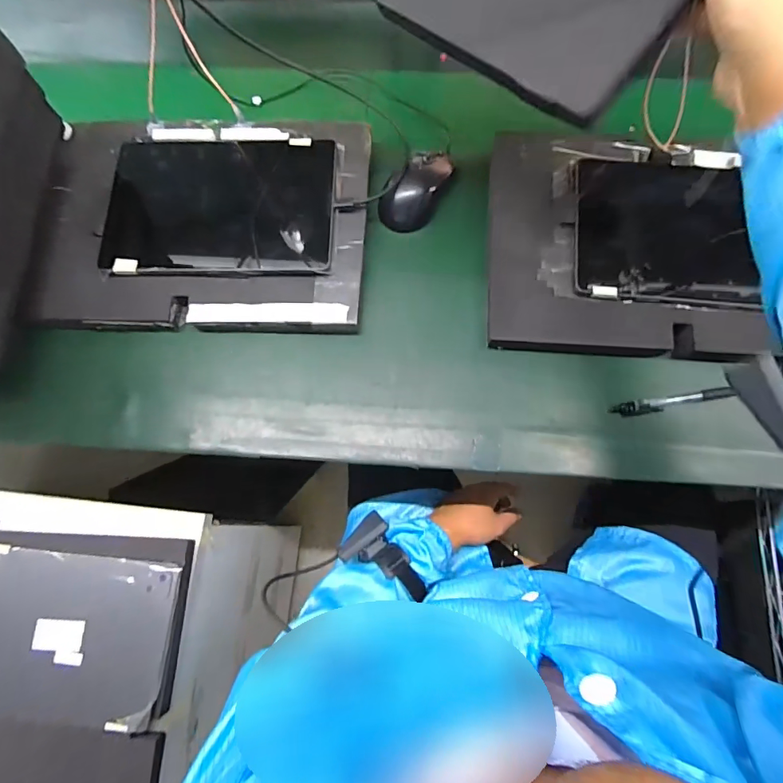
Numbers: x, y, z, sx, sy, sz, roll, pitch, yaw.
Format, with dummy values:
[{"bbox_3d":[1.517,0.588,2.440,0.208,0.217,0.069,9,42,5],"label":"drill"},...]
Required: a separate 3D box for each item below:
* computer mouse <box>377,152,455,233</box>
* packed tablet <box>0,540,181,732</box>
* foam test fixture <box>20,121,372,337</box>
[{"bbox_3d":[0.028,-0.242,0.533,0.059,0.040,0.111,25,82,4],"label":"computer mouse"},{"bbox_3d":[-0.377,0.269,0.500,0.257,0.020,0.170,1,68,4],"label":"packed tablet"},{"bbox_3d":[-0.209,-0.199,0.508,0.353,0.024,0.265,1,73,1],"label":"foam test fixture"}]

